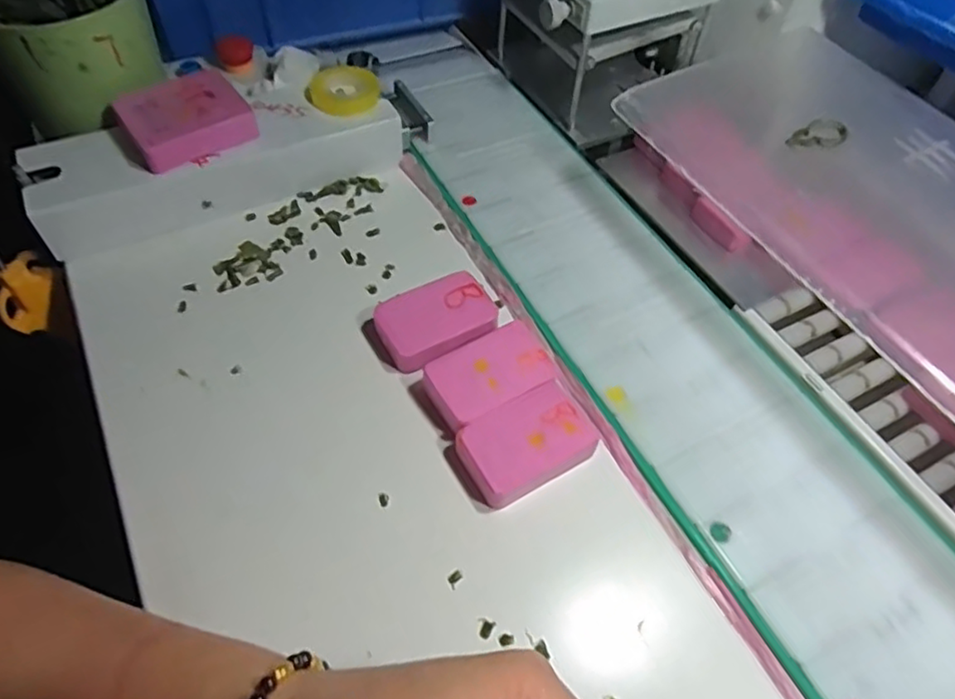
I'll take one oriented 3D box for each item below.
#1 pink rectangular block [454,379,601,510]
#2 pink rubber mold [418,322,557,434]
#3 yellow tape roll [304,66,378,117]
[{"bbox_3d":[0.027,0.052,0.367,0.072,0.017,0.046,-24,58,-18],"label":"pink rectangular block"},{"bbox_3d":[0.007,0.017,0.391,0.075,0.016,0.047,-27,59,-20],"label":"pink rubber mold"},{"bbox_3d":[-0.102,-0.194,0.501,0.052,0.016,0.052,1,54,-1],"label":"yellow tape roll"}]

